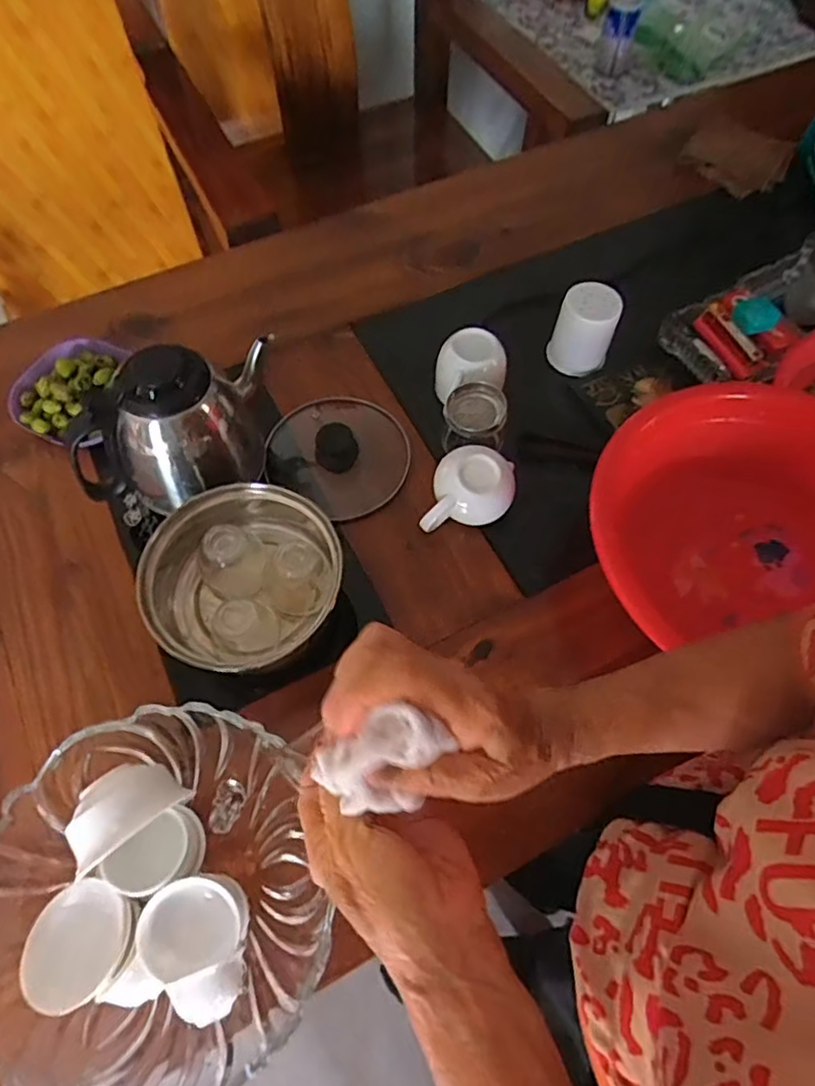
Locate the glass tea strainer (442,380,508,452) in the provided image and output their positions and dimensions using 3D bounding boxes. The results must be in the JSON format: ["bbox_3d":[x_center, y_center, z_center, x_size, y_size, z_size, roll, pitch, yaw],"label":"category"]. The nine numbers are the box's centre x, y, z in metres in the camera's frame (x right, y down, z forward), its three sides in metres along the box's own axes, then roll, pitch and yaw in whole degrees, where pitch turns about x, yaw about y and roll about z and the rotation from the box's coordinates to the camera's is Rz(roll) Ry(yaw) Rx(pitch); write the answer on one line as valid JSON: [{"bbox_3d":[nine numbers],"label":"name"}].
[{"bbox_3d":[0.069,-0.125,0.628,0.062,0.053,0.063,6,64,3],"label":"glass tea strainer"}]

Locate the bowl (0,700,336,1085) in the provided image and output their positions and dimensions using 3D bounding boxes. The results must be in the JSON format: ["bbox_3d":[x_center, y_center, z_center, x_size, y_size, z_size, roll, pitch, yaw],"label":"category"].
[{"bbox_3d":[-0.176,0.240,0.429,0.205,0.119,0.225,0,64,0],"label":"bowl"}]

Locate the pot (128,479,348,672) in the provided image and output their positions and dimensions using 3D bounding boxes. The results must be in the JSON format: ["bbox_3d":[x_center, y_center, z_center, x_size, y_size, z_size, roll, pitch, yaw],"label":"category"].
[{"bbox_3d":[-0.141,0.037,0.534,0.146,0.094,0.160,0,64,0],"label":"pot"}]

